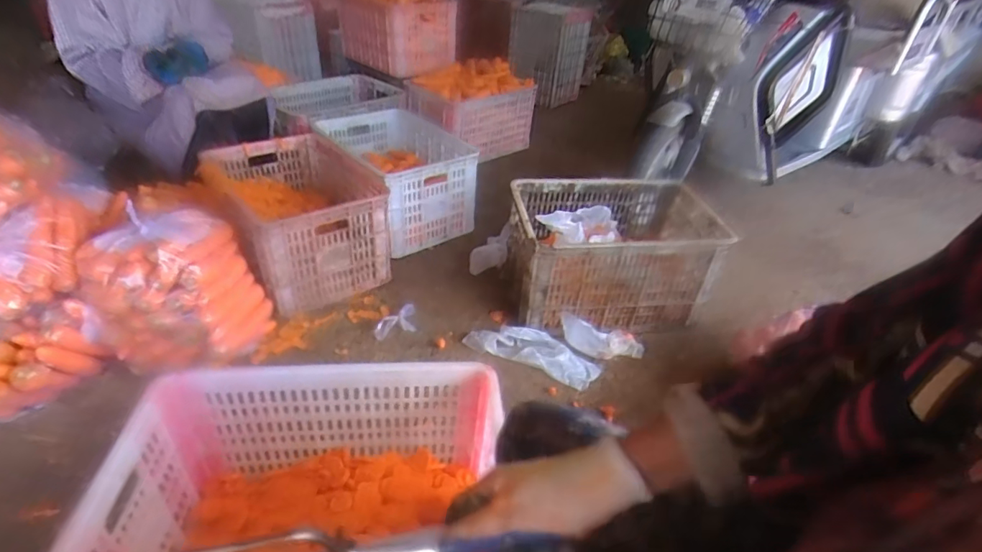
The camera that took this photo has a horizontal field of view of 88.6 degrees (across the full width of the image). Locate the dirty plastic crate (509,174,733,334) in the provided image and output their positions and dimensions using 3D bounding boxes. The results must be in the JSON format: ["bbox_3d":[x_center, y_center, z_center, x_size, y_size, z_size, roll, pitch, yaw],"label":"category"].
[{"bbox_3d":[0.339,-0.075,1.419,0.537,0.265,0.373,0,36,-7],"label":"dirty plastic crate"}]

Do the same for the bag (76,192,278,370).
[{"bbox_3d":[-0.714,0.017,1.159,0.319,0.301,0.256,-4,36,-13],"label":"bag"}]

